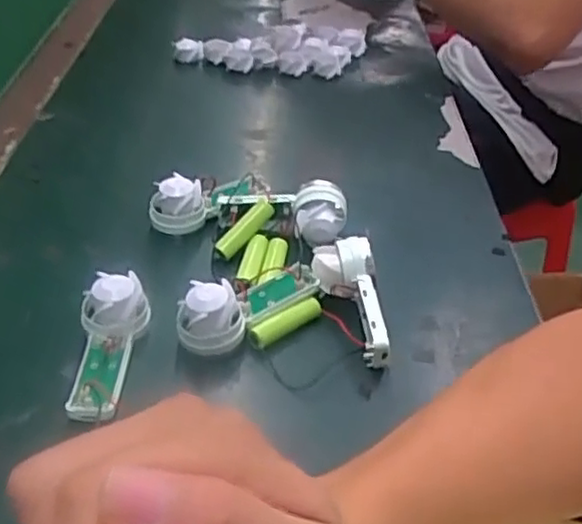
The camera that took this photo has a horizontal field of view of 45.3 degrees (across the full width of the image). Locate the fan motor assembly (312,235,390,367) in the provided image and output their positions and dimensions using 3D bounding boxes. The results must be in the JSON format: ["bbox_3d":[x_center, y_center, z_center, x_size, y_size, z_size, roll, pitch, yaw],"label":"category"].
[{"bbox_3d":[0.036,0.025,0.437,0.038,0.040,0.084,0,40,-6],"label":"fan motor assembly"}]

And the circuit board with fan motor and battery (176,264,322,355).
[{"bbox_3d":[-0.022,0.027,0.423,0.094,0.035,0.037,-18,45,-25],"label":"circuit board with fan motor and battery"}]

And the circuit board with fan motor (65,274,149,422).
[{"bbox_3d":[-0.105,0.046,0.392,0.034,0.032,0.091,5,40,0],"label":"circuit board with fan motor"}]

